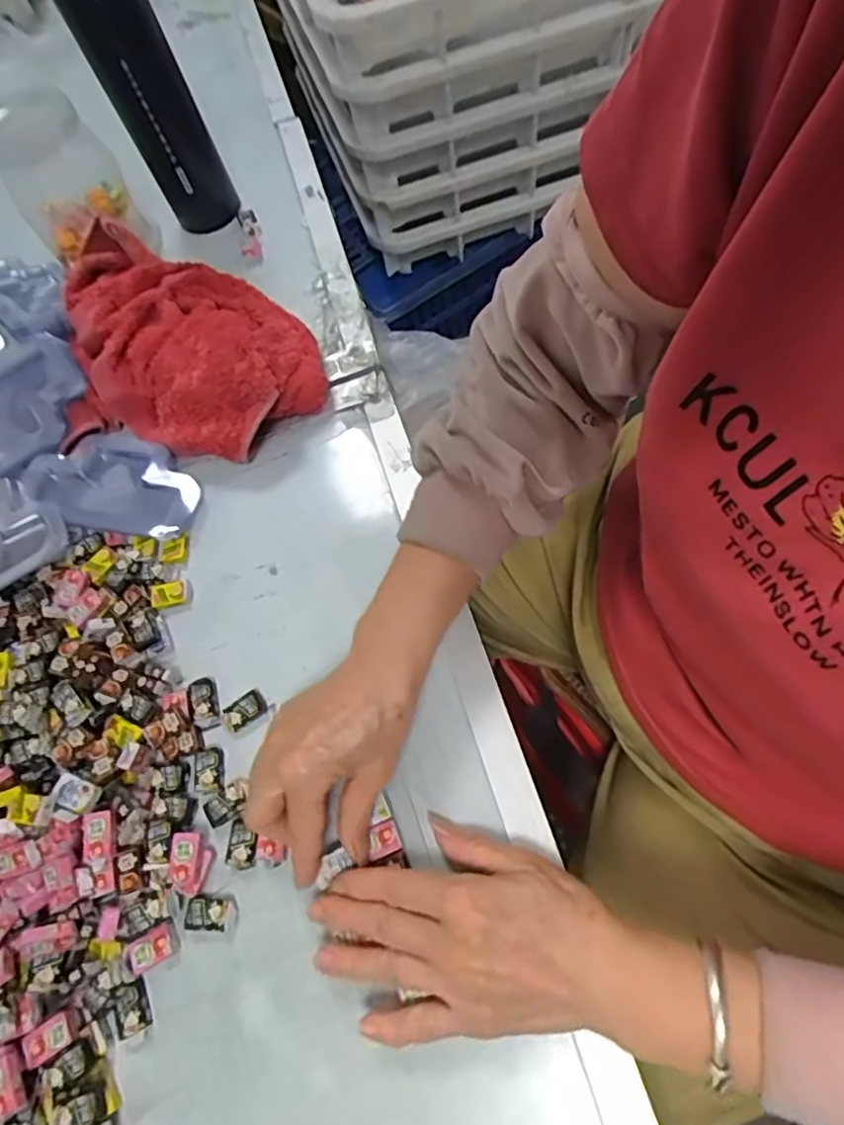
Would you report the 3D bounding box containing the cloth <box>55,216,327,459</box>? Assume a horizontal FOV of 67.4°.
[{"bbox_3d":[-0.192,-0.184,0.517,0.233,0.049,0.203,4,66,12],"label":"cloth"}]

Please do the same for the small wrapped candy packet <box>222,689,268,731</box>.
[{"bbox_3d":[-0.117,0.097,0.415,0.028,0.005,0.018,-37,65,-8],"label":"small wrapped candy packet"}]

